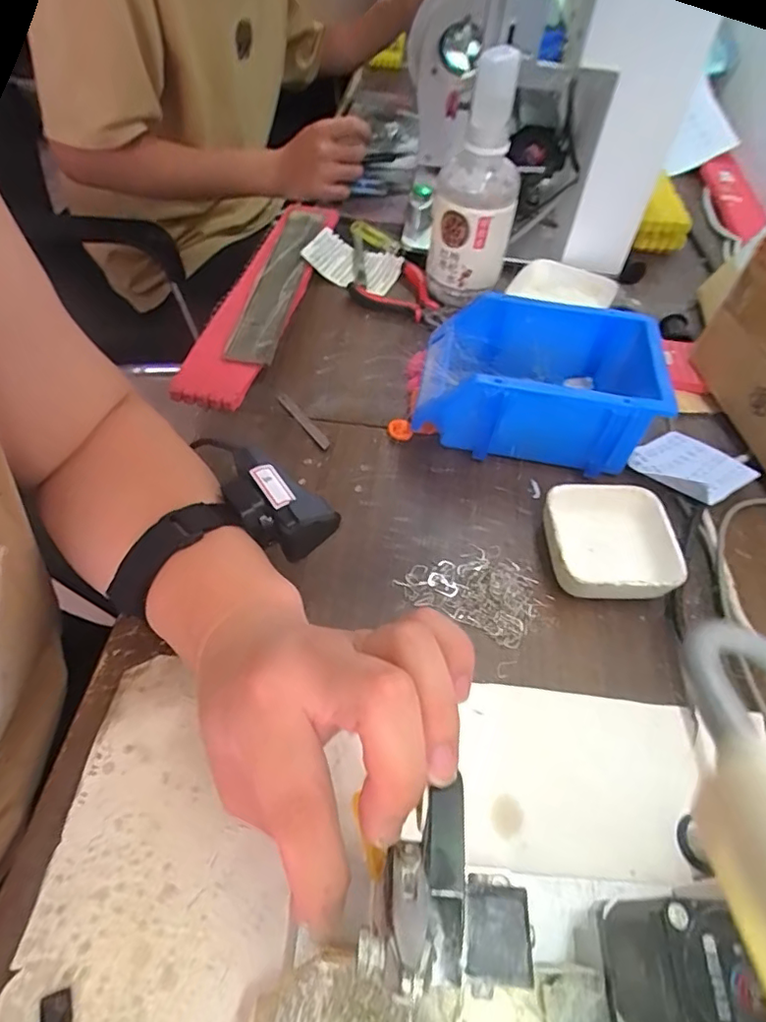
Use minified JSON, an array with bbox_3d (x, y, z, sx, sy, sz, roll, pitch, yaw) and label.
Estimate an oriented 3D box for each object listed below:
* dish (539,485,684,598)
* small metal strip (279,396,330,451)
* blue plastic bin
[{"bbox_3d":[0.156,0.021,0.387,0.084,0.026,0.083,3,53,-2],"label":"dish"},{"bbox_3d":[-0.067,-0.076,0.470,0.010,0.005,0.077,-27,59,-22],"label":"small metal strip"},{"bbox_3d":[0.127,-0.106,0.456,0.184,0.078,0.128,12,53,5],"label":"blue plastic bin"}]

